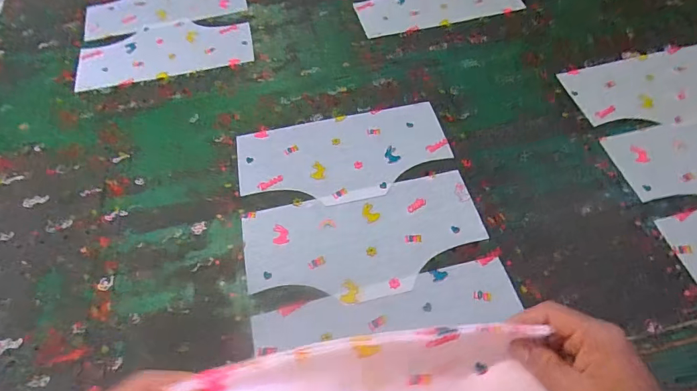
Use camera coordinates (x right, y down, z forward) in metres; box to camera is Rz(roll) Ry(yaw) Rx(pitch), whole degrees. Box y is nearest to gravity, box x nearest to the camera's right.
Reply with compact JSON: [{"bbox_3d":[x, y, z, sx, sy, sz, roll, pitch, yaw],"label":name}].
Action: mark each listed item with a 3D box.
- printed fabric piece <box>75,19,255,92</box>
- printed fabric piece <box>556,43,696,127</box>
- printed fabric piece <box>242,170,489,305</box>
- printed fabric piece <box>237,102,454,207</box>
[{"bbox_3d":[-0.330,-0.269,0.754,0.303,0.007,0.151,-11,57,-4],"label":"printed fabric piece"},{"bbox_3d":[0.500,-0.179,0.653,0.296,0.006,0.148,-12,58,-5],"label":"printed fabric piece"},{"bbox_3d":[0.021,0.058,0.531,0.298,0.005,0.148,-12,57,-5],"label":"printed fabric piece"},{"bbox_3d":[-0.007,-0.058,0.603,0.300,0.004,0.151,-10,57,-4],"label":"printed fabric piece"}]

